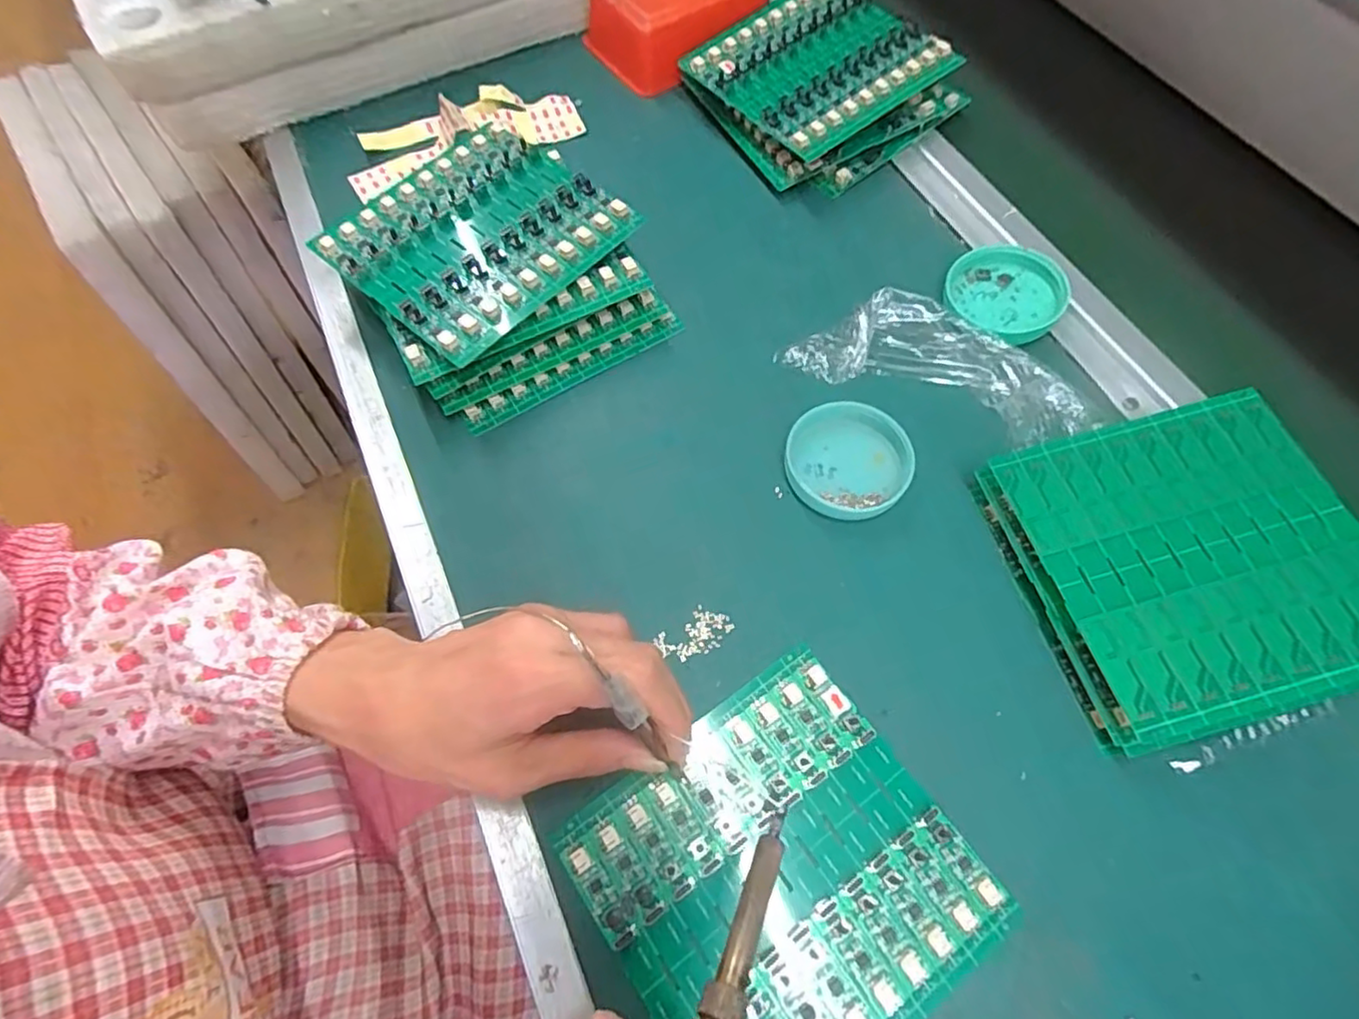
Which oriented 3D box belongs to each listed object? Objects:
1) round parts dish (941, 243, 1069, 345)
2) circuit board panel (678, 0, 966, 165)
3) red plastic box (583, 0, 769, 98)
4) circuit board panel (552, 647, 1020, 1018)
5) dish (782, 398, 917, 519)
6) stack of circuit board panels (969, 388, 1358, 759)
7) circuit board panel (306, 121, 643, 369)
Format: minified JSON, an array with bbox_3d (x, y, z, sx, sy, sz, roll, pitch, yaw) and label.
[{"bbox_3d":[0.194,-0.128,0.380,0.068,0.012,0.065,-1,65,1],"label":"round parts dish"},{"bbox_3d":[0.095,-0.304,0.439,0.137,0.017,0.128,-37,70,-10],"label":"circuit board panel"},{"bbox_3d":[-0.001,-0.375,0.487,0.123,0.041,0.094,-27,67,-11],"label":"red plastic box"},{"bbox_3d":[0.042,0.150,0.260,0.137,0.005,0.133,-33,68,-14],"label":"circuit board panel"},{"bbox_3d":[0.089,-0.026,0.336,0.063,0.016,0.061,-1,65,1],"label":"dish"},{"bbox_3d":[0.235,0.024,0.299,0.139,0.030,0.138,-13,65,-5],"label":"stack of circuit board panels"},{"bbox_3d":[-0.114,-0.157,0.364,0.127,0.010,0.137,39,73,18],"label":"circuit board panel"}]

